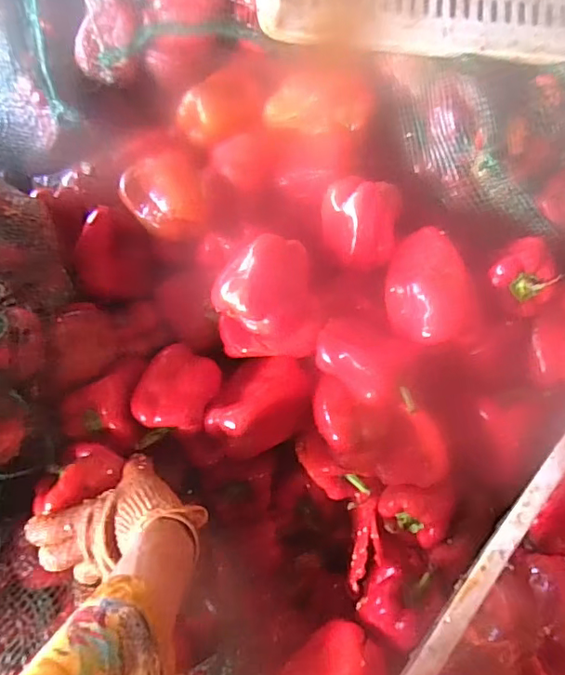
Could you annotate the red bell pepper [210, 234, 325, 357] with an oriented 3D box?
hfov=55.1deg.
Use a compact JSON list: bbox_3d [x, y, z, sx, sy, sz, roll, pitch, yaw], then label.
[{"bbox_3d":[-0.017,-0.040,0.576,0.110,0.103,0.089,-3,56,2],"label":"red bell pepper"}]

